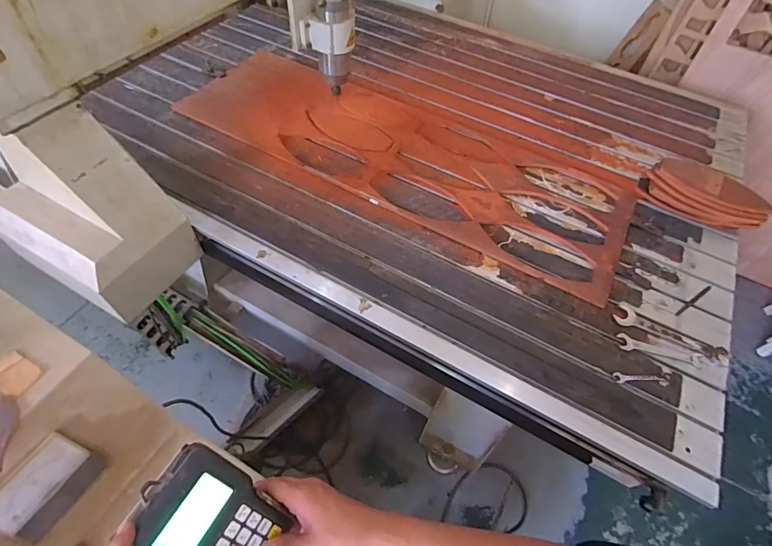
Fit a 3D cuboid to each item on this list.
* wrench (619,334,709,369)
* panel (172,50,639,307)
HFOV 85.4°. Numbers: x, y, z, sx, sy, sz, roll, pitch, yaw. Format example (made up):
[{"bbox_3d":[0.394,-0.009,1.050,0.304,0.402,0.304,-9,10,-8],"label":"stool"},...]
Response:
[{"bbox_3d":[0.625,0.177,0.941,0.199,0.009,0.037,14,55,6],"label":"wrench"},{"bbox_3d":[0.045,-0.406,1.297,1.378,0.031,0.531,27,58,15],"label":"panel"}]

